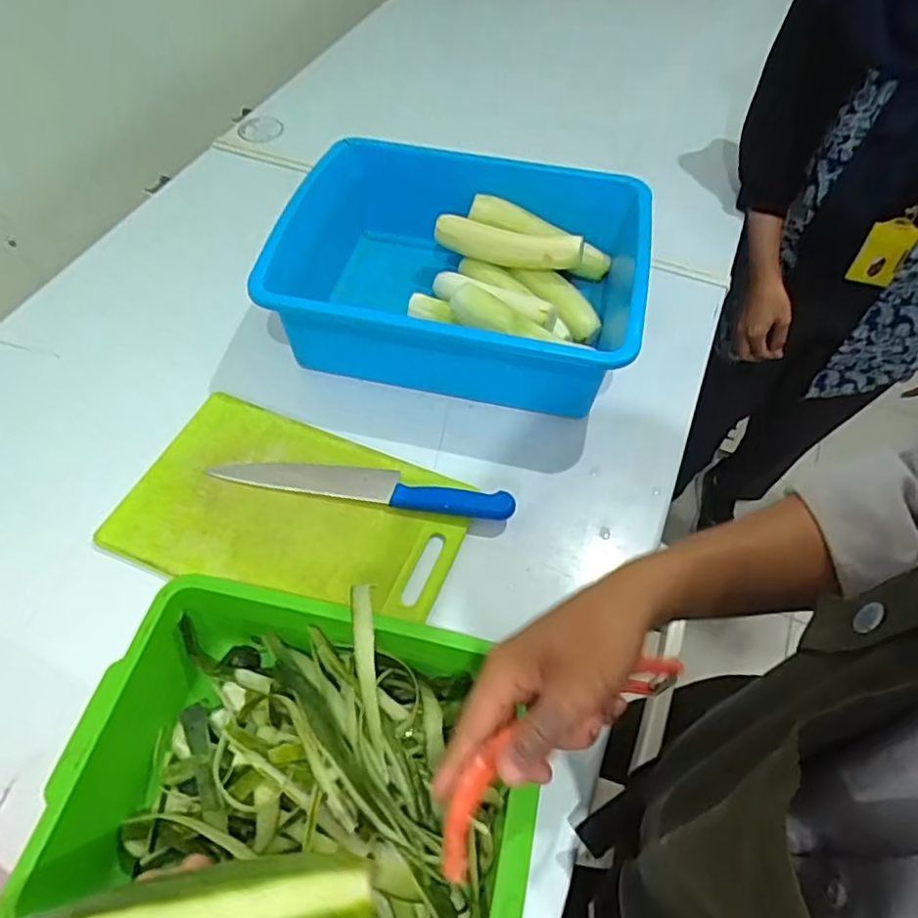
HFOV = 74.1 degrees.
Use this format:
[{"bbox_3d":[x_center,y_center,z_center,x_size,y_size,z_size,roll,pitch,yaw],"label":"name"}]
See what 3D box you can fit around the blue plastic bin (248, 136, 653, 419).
[{"bbox_3d":[0.007,-0.221,0.722,0.393,0.140,0.315,11,57,7],"label":"blue plastic bin"}]

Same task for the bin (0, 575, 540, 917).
[{"bbox_3d":[-0.104,0.231,0.435,0.298,0.101,0.223,13,57,8],"label":"bin"}]

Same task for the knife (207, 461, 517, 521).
[{"bbox_3d":[-0.098,0.024,0.621,0.305,0.020,0.039,9,57,5],"label":"knife"}]

